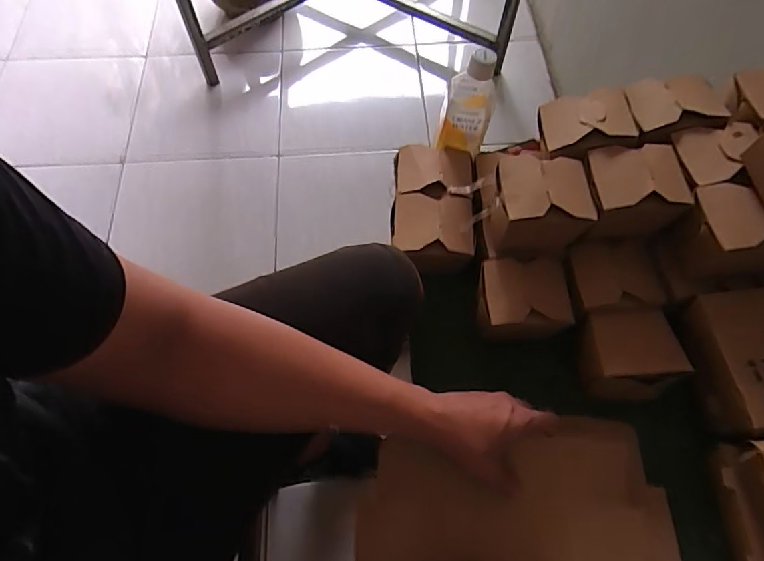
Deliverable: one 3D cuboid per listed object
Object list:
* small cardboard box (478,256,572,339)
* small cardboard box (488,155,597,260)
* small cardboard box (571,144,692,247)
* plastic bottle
[{"bbox_3d":[0.167,0.036,0.610,0.102,0.089,0.098,-1,63,-1],"label":"small cardboard box"},{"bbox_3d":[0.177,-0.082,0.576,0.104,0.092,0.085,2,63,1],"label":"small cardboard box"},{"bbox_3d":[0.280,-0.096,0.573,0.101,0.081,0.083,-3,63,-2],"label":"small cardboard box"},{"bbox_3d":[0.113,-0.232,0.638,0.062,0.120,0.069,17,64,8],"label":"plastic bottle"}]

